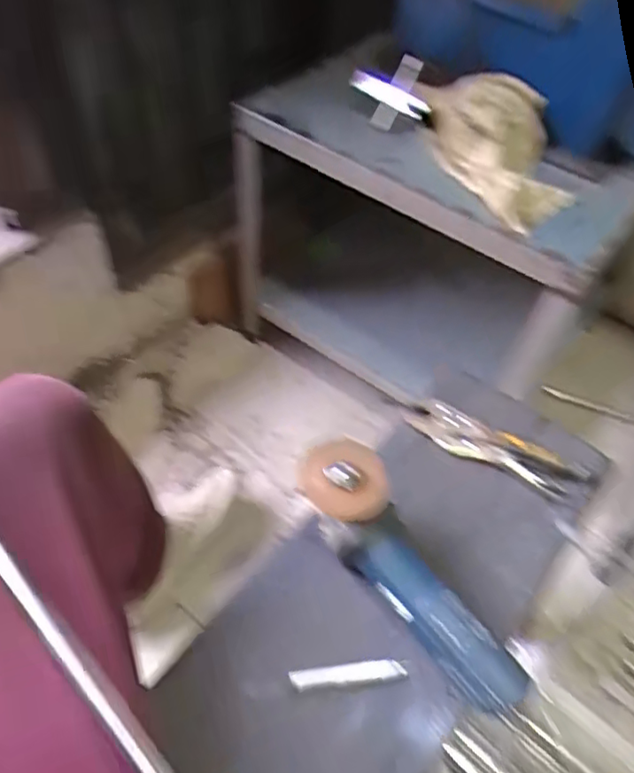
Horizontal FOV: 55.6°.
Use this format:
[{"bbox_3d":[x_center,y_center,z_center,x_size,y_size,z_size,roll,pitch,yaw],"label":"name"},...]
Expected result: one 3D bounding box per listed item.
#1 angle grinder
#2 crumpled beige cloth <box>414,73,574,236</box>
[{"bbox_3d":[0.086,0.181,0.600,0.079,0.078,0.289,-30,73,-23],"label":"angle grinder"},{"bbox_3d":[0.260,-0.351,0.846,0.157,0.110,0.290,-23,57,-21],"label":"crumpled beige cloth"}]

